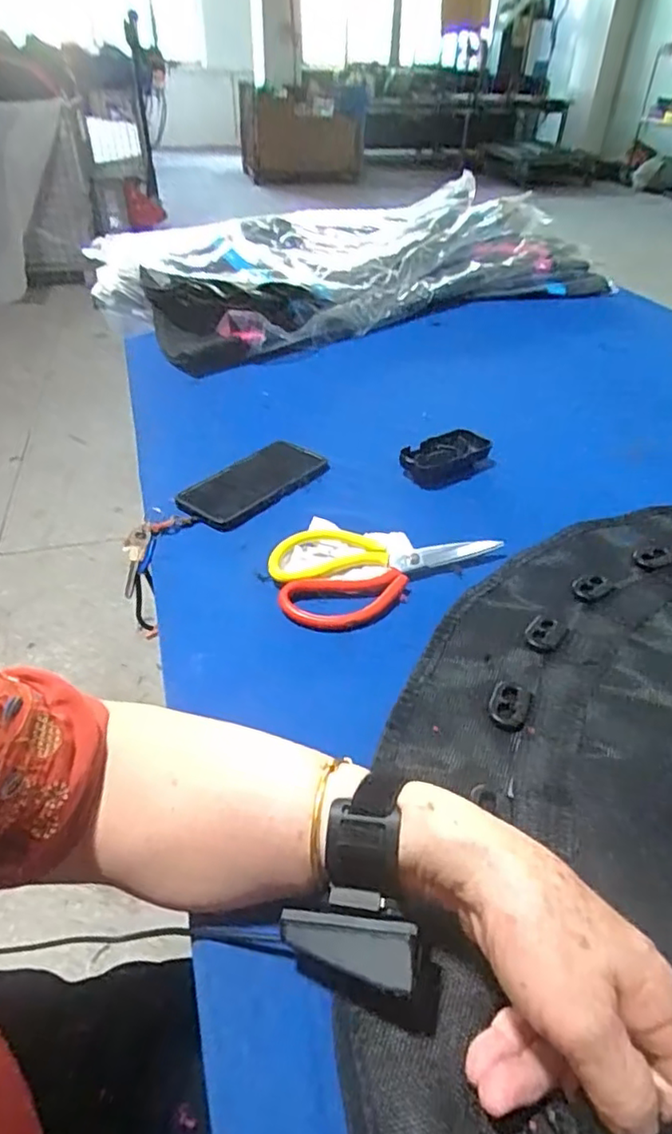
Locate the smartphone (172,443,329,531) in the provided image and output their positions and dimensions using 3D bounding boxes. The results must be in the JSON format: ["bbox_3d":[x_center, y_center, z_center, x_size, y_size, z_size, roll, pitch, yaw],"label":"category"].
[{"bbox_3d":[-0.085,-0.091,0.656,0.089,0.009,0.165,32,49,29],"label":"smartphone"}]

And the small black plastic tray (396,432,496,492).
[{"bbox_3d":[0.129,-0.121,0.693,0.107,0.034,0.052,-21,44,-26],"label":"small black plastic tray"}]

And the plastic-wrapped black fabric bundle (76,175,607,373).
[{"bbox_3d":[0.050,-0.620,1.241,1.035,0.108,0.569,-21,45,-24],"label":"plastic-wrapped black fabric bundle"}]

